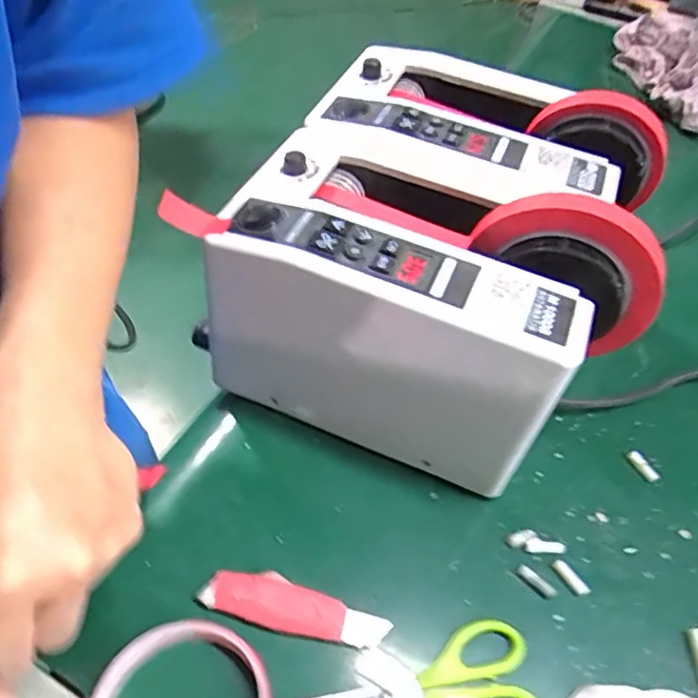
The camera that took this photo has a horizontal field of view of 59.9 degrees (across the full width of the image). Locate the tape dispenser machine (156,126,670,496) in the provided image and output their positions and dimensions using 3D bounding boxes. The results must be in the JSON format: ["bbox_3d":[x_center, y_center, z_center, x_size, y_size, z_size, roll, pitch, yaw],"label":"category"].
[{"bbox_3d":[0.044,-0.028,0.392,0.250,0.164,0.150,21,53,14],"label":"tape dispenser machine"}]

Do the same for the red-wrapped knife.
[{"bbox_3d":[-0.030,0.146,0.339,0.101,0.012,0.026,15,52,6],"label":"red-wrapped knife"}]

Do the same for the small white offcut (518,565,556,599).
[{"bbox_3d":[0.112,0.139,0.362,0.007,0.004,0.023,-36,63,-29],"label":"small white offcut"}]

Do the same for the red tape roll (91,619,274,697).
[{"bbox_3d":[-0.083,0.182,0.299,0.086,0.019,0.085,3,52,-4],"label":"red tape roll"}]

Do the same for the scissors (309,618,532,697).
[{"bbox_3d":[0.035,0.182,0.320,0.130,0.004,0.058,-4,53,-9],"label":"scissors"}]

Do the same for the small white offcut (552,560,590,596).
[{"bbox_3d":[0.133,0.137,0.363,0.009,0.004,0.024,-26,59,-24],"label":"small white offcut"}]

